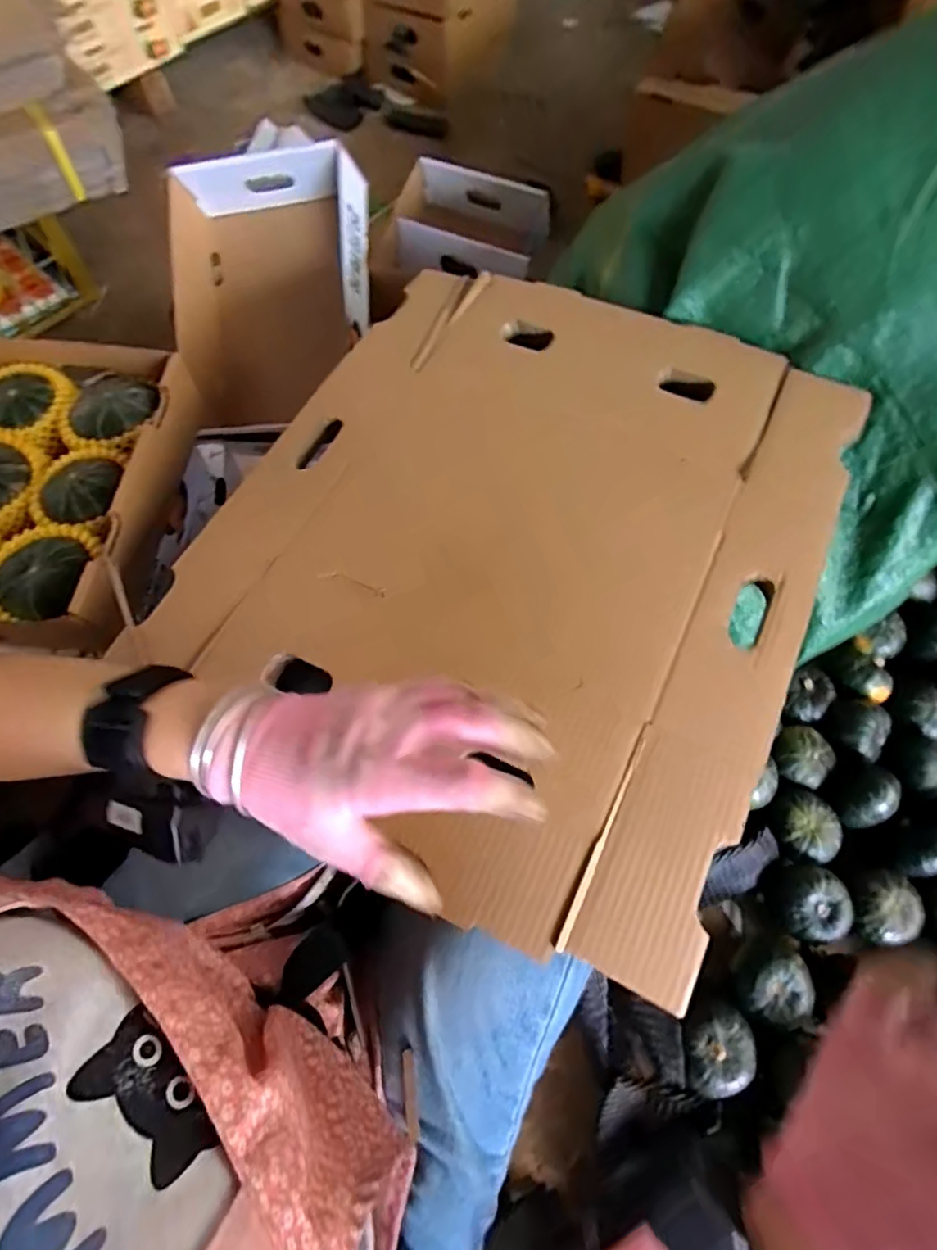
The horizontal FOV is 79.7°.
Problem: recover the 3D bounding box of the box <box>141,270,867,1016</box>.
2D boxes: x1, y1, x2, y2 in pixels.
[{"bbox_3d":[0.045,-0.094,0.496,0.491,0.016,0.565,26,69,14],"label":"box"}]

